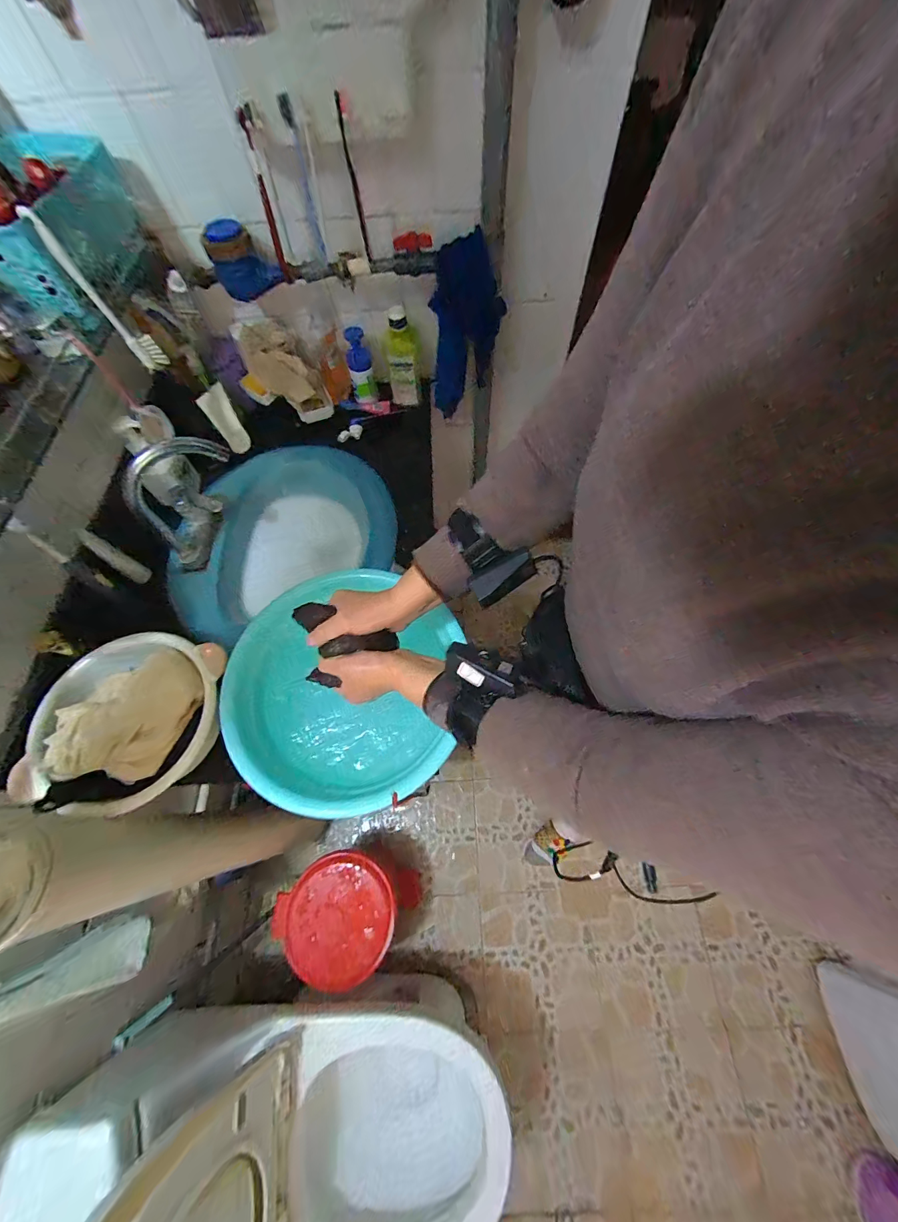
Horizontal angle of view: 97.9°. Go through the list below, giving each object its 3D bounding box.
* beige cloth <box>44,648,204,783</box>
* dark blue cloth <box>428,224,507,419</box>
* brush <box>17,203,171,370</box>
[{"bbox_3d":[-0.437,0.136,0.534,0.146,0.052,0.181,19,66,11],"label":"beige cloth"},{"bbox_3d":[0.035,-0.608,0.849,0.155,0.318,0.065,-27,66,-11],"label":"dark blue cloth"},{"bbox_3d":[-0.490,-0.447,0.559,0.048,0.195,0.026,-33,67,-14],"label":"brush"}]

